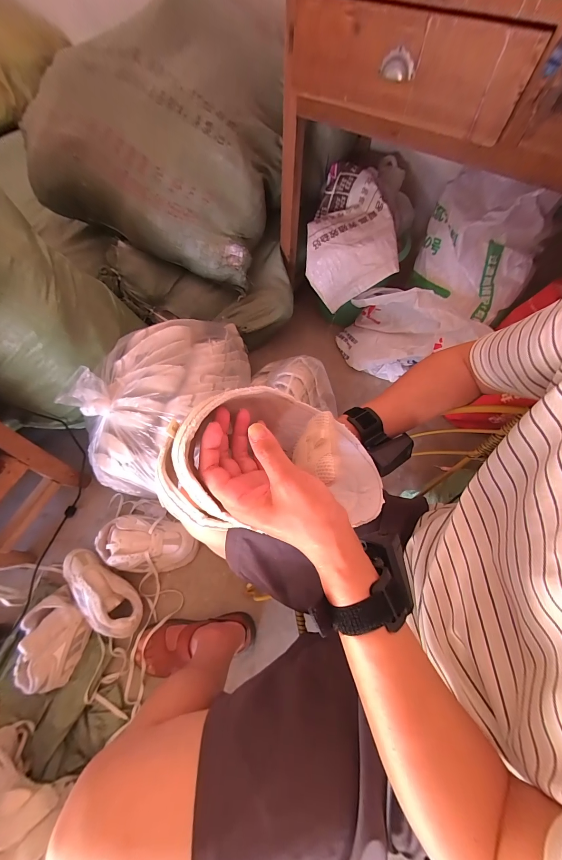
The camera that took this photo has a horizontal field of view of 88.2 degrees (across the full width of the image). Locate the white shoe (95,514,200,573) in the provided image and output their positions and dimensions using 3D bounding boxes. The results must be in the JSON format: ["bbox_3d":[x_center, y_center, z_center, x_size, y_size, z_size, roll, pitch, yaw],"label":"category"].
[{"bbox_3d":[-0.359,0.300,0.766,0.223,0.098,0.134,6,63,0],"label":"white shoe"}]

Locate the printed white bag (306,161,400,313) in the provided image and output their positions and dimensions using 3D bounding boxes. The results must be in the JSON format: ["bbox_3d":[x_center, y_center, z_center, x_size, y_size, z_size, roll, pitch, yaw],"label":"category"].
[{"bbox_3d":[0.214,-0.673,1.004,0.253,0.272,0.438,-4,63,-4],"label":"printed white bag"}]

